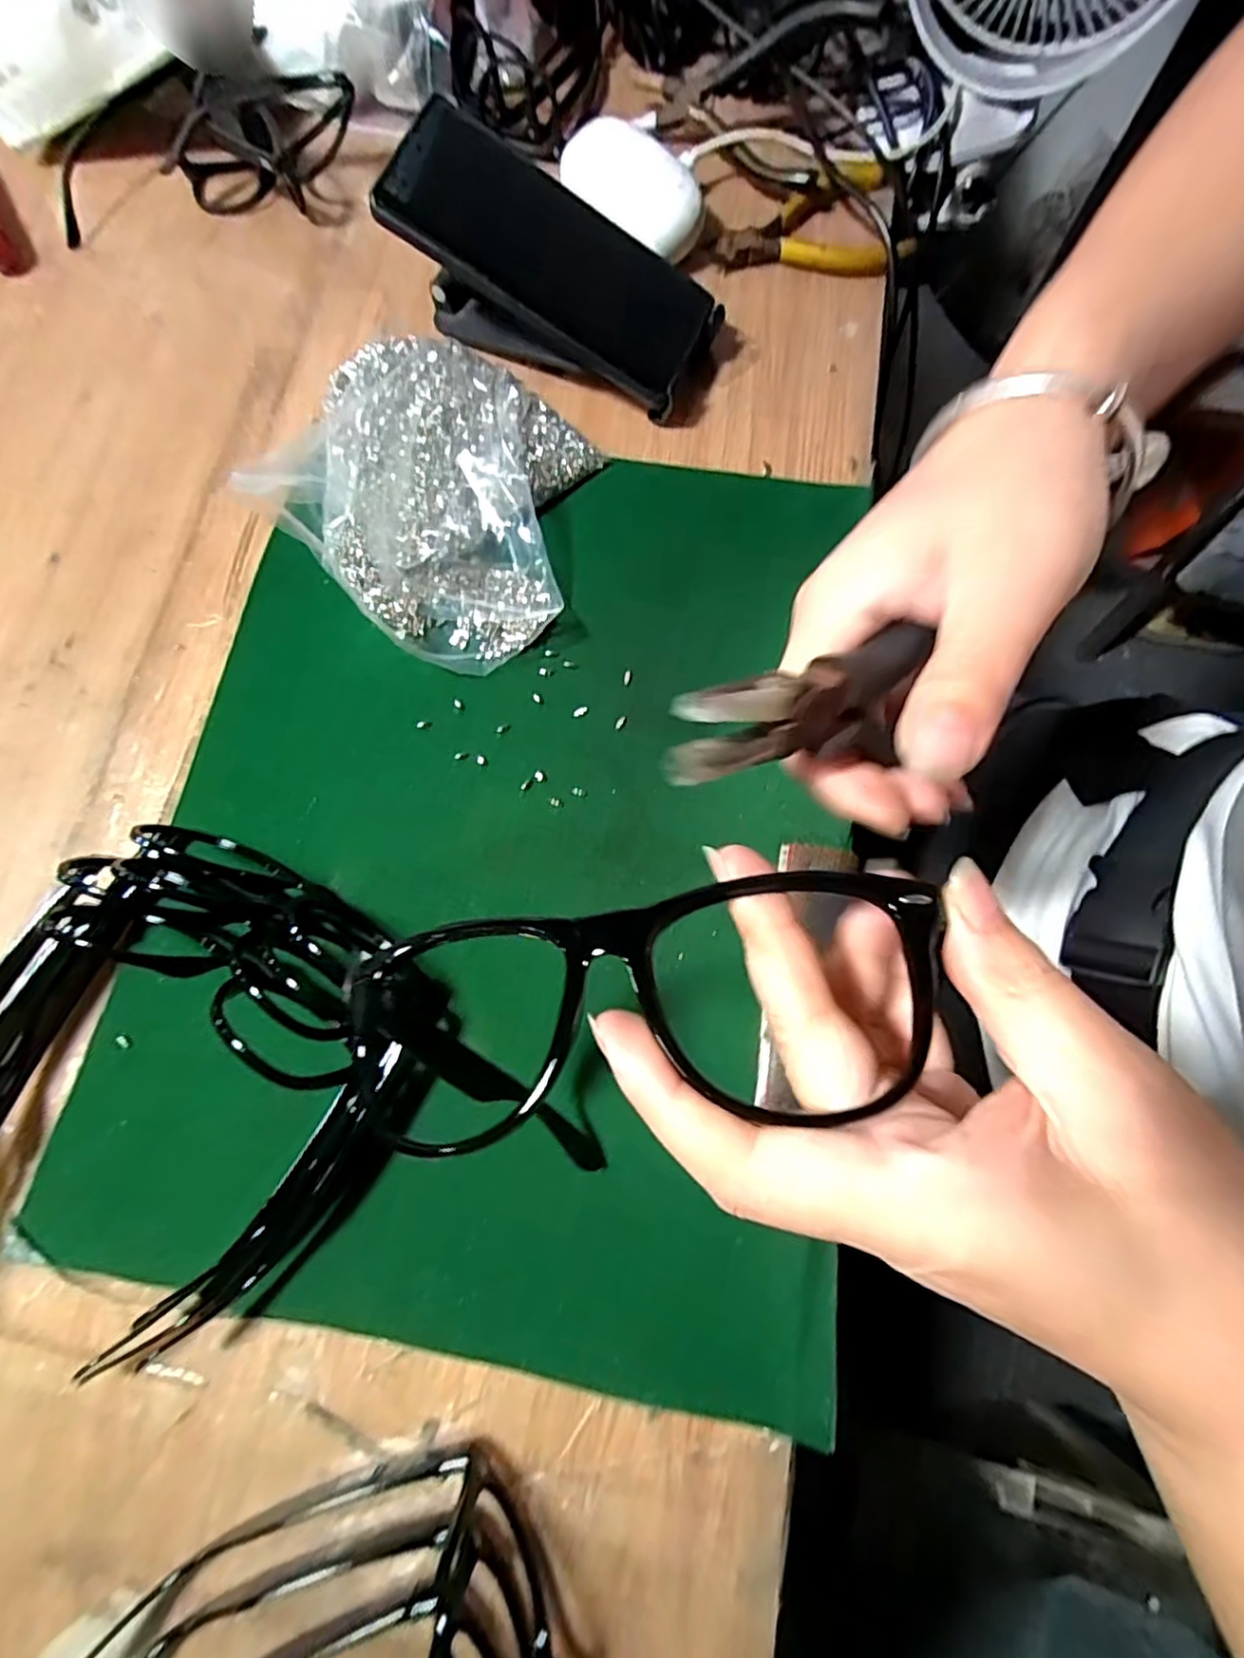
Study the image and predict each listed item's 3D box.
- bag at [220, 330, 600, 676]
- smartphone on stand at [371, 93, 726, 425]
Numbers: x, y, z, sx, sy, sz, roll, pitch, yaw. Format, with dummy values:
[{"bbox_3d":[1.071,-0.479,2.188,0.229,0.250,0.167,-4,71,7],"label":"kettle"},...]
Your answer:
[{"bbox_3d":[-0.089,-0.172,0.331,0.168,0.038,0.146,39,80,10],"label":"bag"},{"bbox_3d":[-0.032,-0.292,0.345,0.160,0.077,0.081,20,77,6],"label":"smartphone on stand"}]

